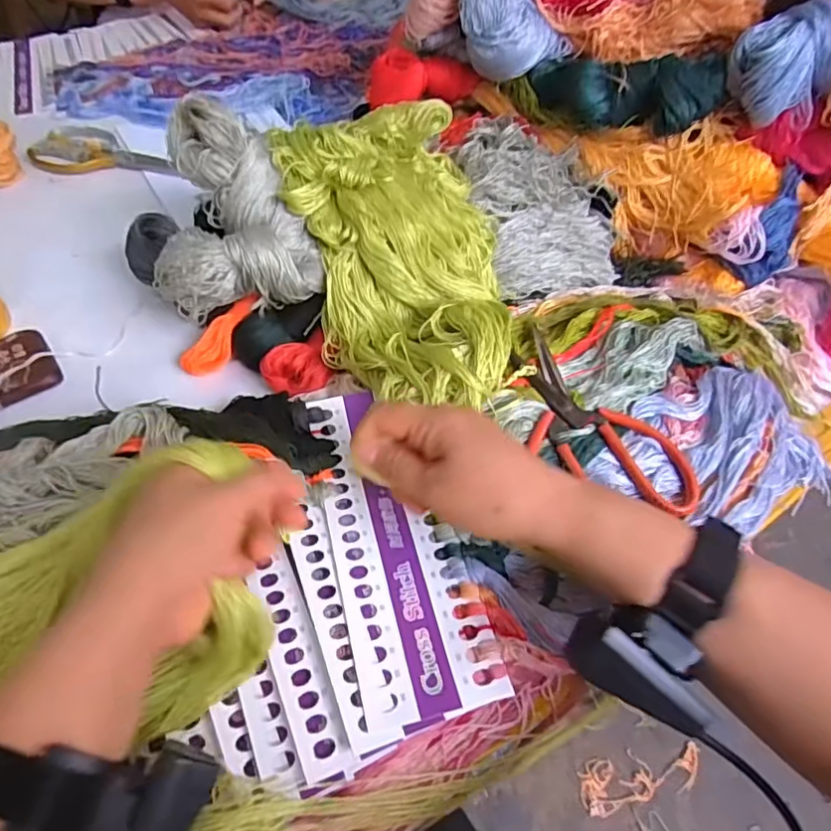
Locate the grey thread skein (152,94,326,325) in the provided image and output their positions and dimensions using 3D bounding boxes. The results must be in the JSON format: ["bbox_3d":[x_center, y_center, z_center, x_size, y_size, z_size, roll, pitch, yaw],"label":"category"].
[{"bbox_3d":[-0.161,-0.179,0.508,0.136,0.108,0.150,-9,54,-11],"label":"grey thread skein"}]

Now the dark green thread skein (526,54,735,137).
[{"bbox_3d":[0.215,-0.341,0.608,0.200,0.069,0.070,22,55,13],"label":"dark green thread skein"}]

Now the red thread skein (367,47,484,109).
[{"bbox_3d":[0.009,-0.410,0.711,0.135,0.048,0.047,3,53,-2],"label":"red thread skein"}]

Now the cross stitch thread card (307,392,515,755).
[{"bbox_3d":[-0.020,0.078,0.396,0.089,0.005,0.247,-9,50,-12],"label":"cross stitch thread card"}]

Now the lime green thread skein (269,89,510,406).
[{"bbox_3d":[-0.013,-0.144,0.510,0.182,0.088,0.342,-9,54,-11],"label":"lime green thread skein"}]

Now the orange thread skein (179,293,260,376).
[{"bbox_3d":[-0.179,-0.076,0.542,0.027,0.021,0.091,36,88,22],"label":"orange thread skein"}]

